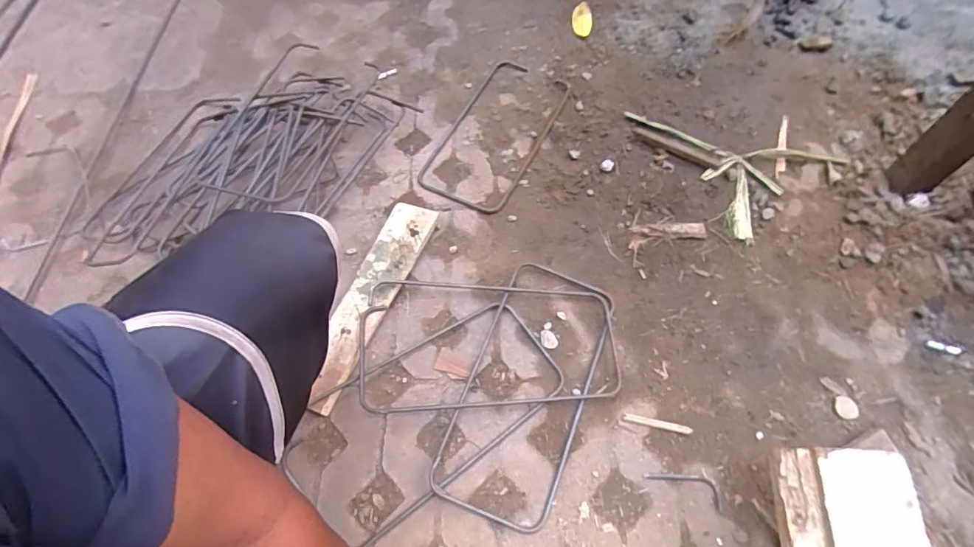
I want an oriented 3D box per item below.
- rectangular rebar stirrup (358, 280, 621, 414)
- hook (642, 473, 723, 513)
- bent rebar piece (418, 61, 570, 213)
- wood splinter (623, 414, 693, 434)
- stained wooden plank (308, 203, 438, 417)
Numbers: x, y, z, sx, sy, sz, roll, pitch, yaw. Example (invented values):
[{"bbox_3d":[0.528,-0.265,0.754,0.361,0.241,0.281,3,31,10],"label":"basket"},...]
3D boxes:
[{"bbox_3d":[0.001,0.095,0.691,0.361,0.018,0.188,-2,63,-2],"label":"rectangular rebar stirrup"},{"bbox_3d":[0.249,0.263,0.615,0.098,0.004,0.032,21,65,13],"label":"hook"},{"bbox_3d":[0.021,-0.265,0.910,0.172,0.011,0.345,24,66,14],"label":"bent rebar piece"},{"bbox_3d":[0.227,0.200,0.651,0.087,0.005,0.010,12,64,9],"label":"wood splinter"},{"bbox_3d":[-0.177,0.039,0.737,0.069,0.031,0.343,19,65,12],"label":"stained wooden plank"}]

